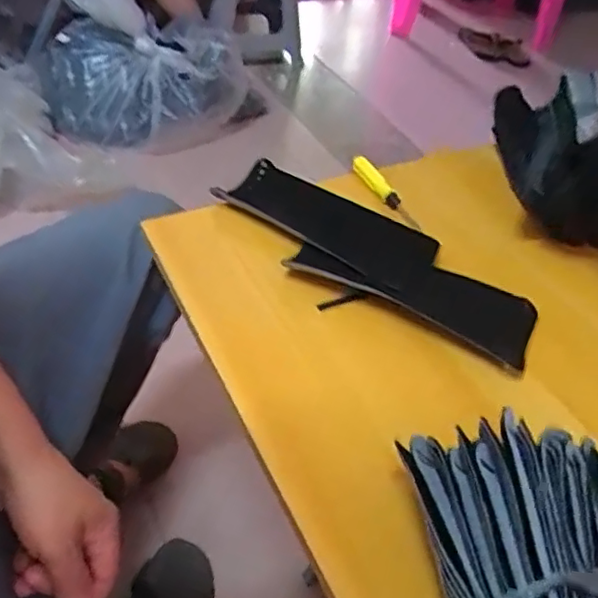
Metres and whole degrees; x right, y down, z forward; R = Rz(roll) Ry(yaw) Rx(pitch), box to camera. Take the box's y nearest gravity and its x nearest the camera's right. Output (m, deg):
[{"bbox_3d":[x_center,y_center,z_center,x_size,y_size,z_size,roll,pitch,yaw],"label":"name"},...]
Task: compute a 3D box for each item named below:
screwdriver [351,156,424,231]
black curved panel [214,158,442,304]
[{"bbox_3d":[0.083,-0.104,0.595,0.017,0.014,0.112,-15,48,-21],"label":"screwdriver"},{"bbox_3d":[0.022,-0.070,0.549,0.202,0.018,0.068,28,48,20],"label":"black curved panel"}]

